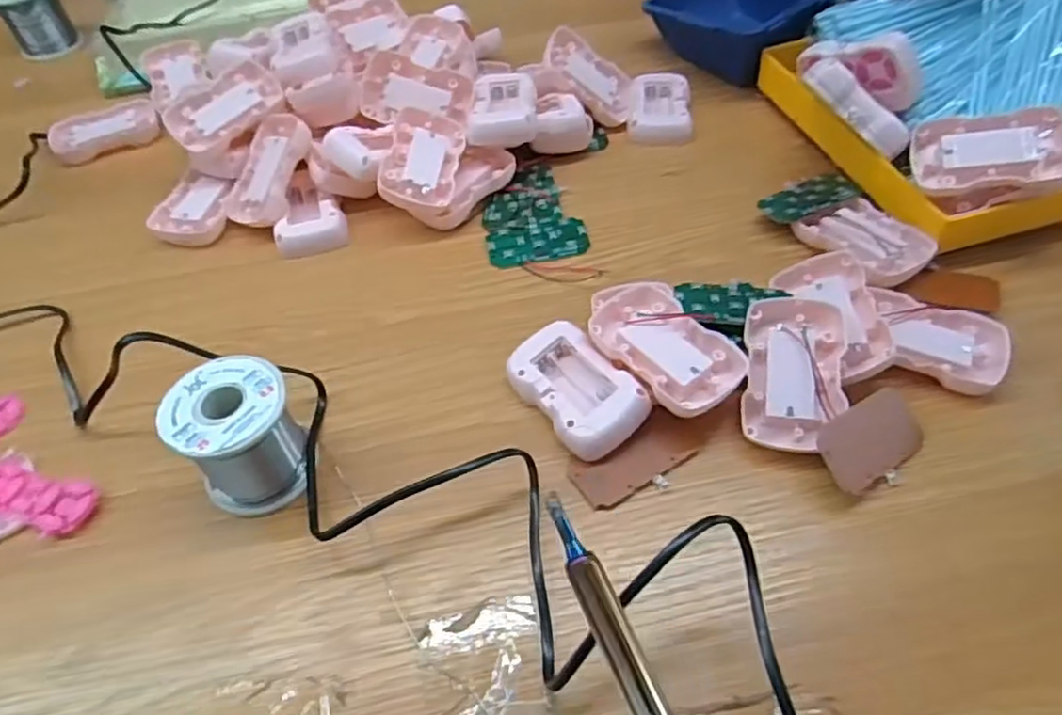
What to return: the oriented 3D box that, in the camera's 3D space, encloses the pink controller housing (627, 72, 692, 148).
[{"bbox_3d":[0.110,-0.212,0.591,0.050,0.016,0.080,2,52,5],"label":"pink controller housing"}]

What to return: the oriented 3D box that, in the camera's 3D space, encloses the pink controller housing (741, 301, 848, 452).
[{"bbox_3d":[0.149,0.009,0.394,0.053,0.018,0.088,3,70,18],"label":"pink controller housing"}]

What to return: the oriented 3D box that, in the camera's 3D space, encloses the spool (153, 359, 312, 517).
[{"bbox_3d":[-0.156,0.041,0.376,0.060,0.065,0.061,-2,52,2],"label":"spool"}]

